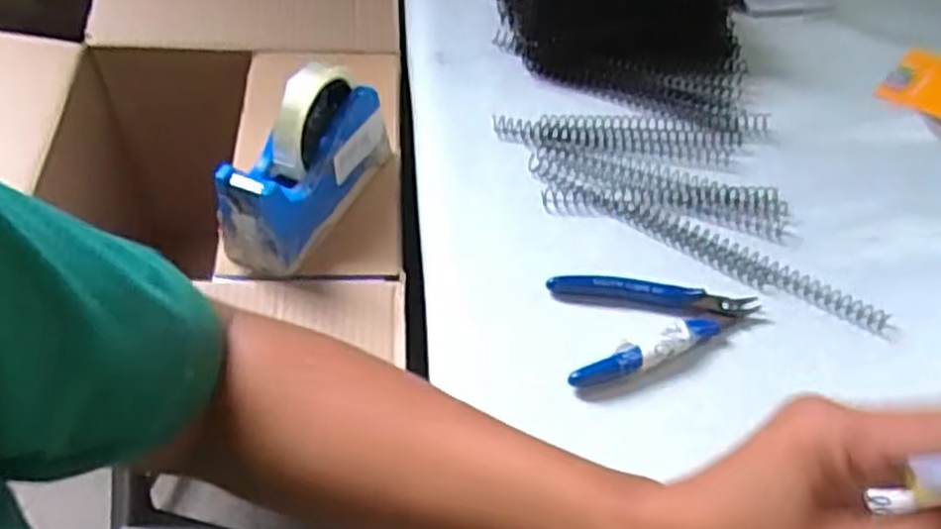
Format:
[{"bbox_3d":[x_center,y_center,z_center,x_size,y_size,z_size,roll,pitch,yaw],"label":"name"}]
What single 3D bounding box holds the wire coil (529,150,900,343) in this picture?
[{"bbox_3d":[0.145,-0.015,0.495,0.239,0.009,0.021,28,55,18],"label":"wire coil"}]

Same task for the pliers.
[{"bbox_3d":[0.107,0.033,0.446,0.116,0.013,0.069,-4,52,-7],"label":"pliers"}]

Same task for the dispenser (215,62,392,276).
[{"bbox_3d":[-0.124,-0.080,0.607,0.055,0.111,0.157,25,54,16],"label":"dispenser"}]

